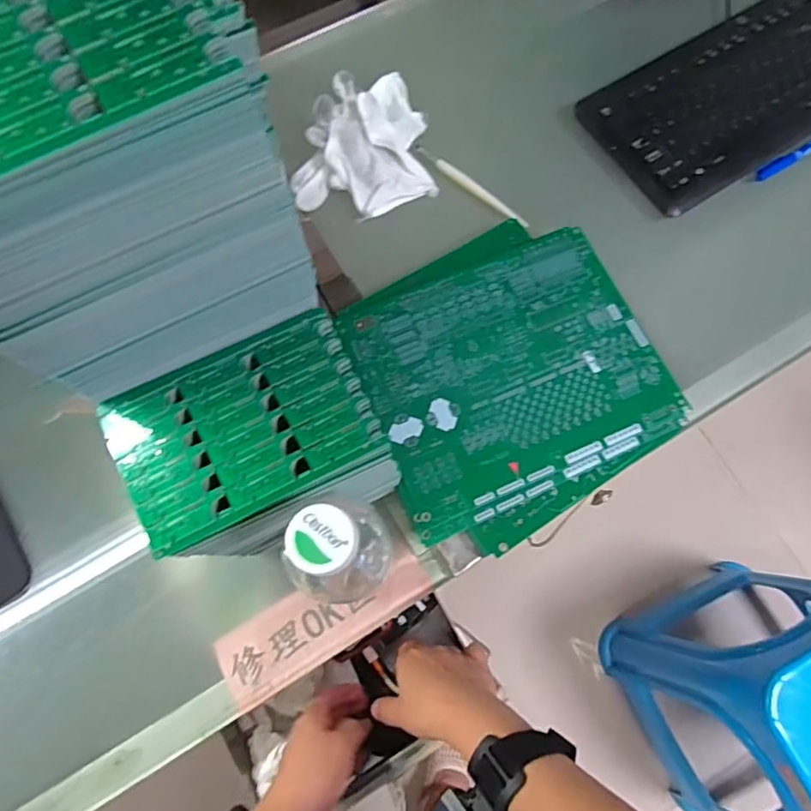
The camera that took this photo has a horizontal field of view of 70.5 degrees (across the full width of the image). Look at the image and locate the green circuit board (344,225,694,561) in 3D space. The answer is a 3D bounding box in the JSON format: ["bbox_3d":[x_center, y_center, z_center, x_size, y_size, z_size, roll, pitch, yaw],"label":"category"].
[{"bbox_3d":[0.095,-0.021,0.500,0.246,0.011,0.232,-23,76,-8],"label":"green circuit board"}]

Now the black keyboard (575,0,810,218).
[{"bbox_3d":[0.425,-0.378,0.620,0.492,0.021,0.157,-32,77,-10],"label":"black keyboard"}]

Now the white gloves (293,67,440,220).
[{"bbox_3d":[-0.037,-0.267,0.573,0.137,0.038,0.161,4,74,0],"label":"white gloves"}]

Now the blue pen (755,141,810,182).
[{"bbox_3d":[0.420,-0.269,0.597,0.126,0.009,0.013,-30,76,-9],"label":"blue pen"}]

